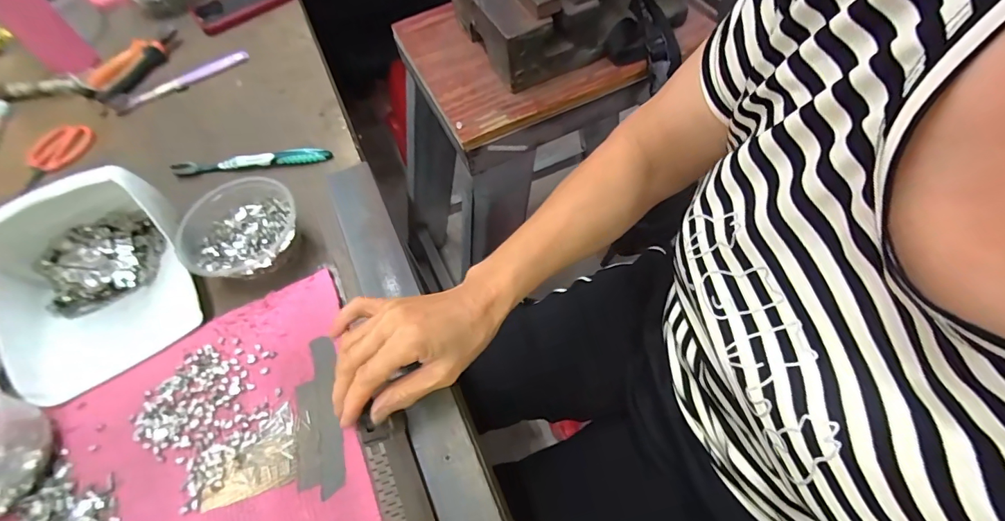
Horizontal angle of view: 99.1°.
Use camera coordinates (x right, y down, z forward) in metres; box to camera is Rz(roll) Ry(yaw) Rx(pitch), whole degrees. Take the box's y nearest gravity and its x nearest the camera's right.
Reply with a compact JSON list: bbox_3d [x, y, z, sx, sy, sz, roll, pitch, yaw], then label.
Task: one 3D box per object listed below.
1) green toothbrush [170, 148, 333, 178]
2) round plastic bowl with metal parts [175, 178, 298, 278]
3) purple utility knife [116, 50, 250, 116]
[{"bbox_3d":[-0.290,-0.113,0.492,0.183,0.015,0.014,-6,59,1],"label":"green toothbrush"},{"bbox_3d":[-0.245,-0.024,0.413,0.101,0.047,0.096,-2,59,3],"label":"round plastic bowl with metal parts"},{"bbox_3d":[-0.439,-0.248,0.590,0.179,0.014,0.018,-33,62,-12],"label":"purple utility knife"}]

